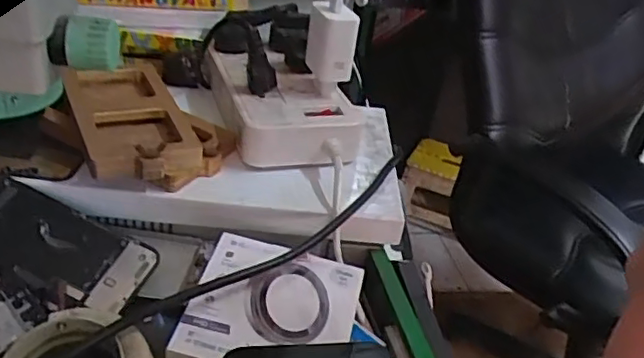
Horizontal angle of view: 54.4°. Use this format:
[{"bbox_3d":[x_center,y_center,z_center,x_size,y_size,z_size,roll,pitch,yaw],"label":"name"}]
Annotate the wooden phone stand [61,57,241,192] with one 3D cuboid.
[{"bbox_3d":[-0.145,-0.049,0.522,0.119,0.038,0.165,-11,36,-27],"label":"wooden phone stand"}]

